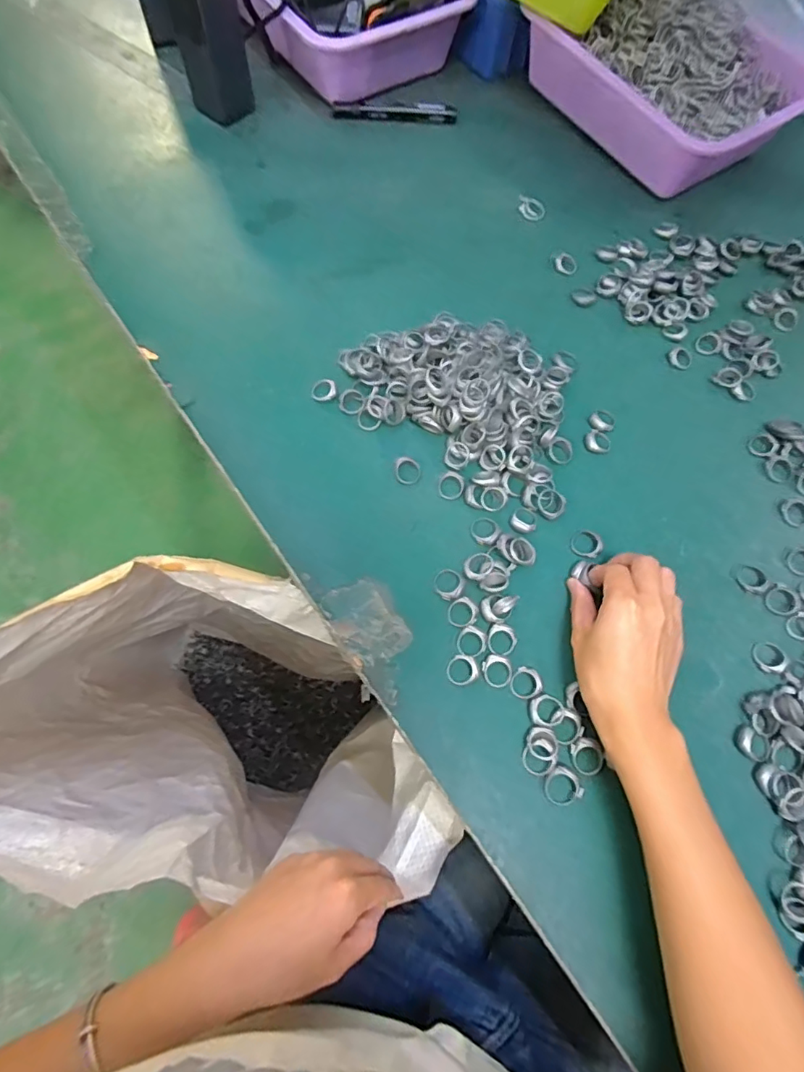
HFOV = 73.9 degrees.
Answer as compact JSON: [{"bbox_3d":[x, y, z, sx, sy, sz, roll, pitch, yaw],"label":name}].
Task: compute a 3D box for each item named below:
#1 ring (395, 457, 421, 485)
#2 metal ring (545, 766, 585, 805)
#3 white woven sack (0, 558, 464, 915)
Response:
[{"bbox_3d":[0.005,-0.055,0.448,0.022,0.005,0.024,1,68,-3],"label":"ring"},{"bbox_3d":[0.107,0.167,0.356,0.023,0.004,0.023,1,68,-3],"label":"metal ring"},{"bbox_3d":[-0.219,0.246,0.690,0.500,0.655,0.262,18,68,4],"label":"white woven sack"}]

